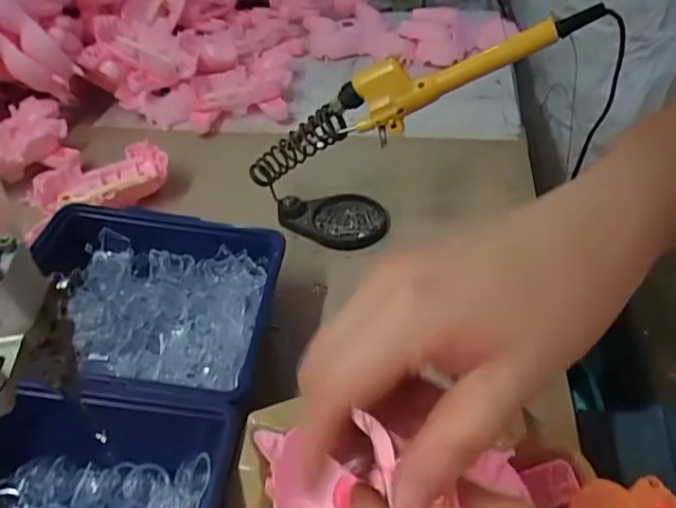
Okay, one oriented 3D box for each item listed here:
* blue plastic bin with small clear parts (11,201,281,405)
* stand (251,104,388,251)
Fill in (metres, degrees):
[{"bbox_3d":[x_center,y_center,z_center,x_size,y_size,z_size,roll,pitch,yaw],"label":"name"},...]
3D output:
[{"bbox_3d":[-0.126,0.042,0.360,0.162,0.062,0.145,1,43,5],"label":"blue plastic bin with small clear parts"},{"bbox_3d":[-0.014,-0.060,0.442,0.108,0.102,0.064,-9,43,-6],"label":"stand"}]

